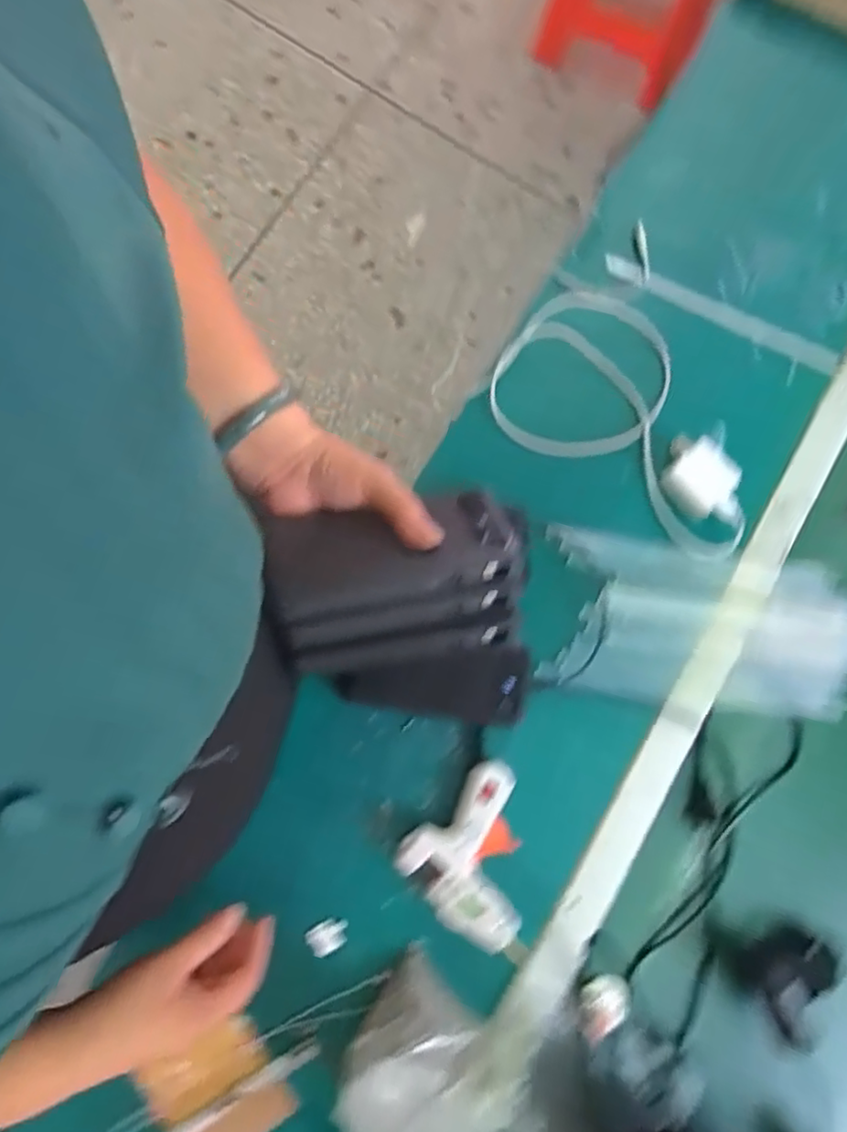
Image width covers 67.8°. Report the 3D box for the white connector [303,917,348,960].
[{"bbox_3d":[-0.078,0.305,0.519,0.035,0.004,0.024,-33,81,-7],"label":"white connector"}]

